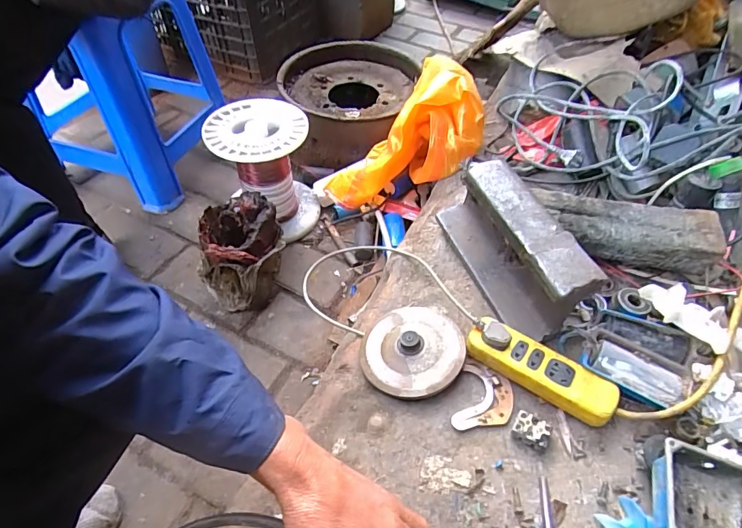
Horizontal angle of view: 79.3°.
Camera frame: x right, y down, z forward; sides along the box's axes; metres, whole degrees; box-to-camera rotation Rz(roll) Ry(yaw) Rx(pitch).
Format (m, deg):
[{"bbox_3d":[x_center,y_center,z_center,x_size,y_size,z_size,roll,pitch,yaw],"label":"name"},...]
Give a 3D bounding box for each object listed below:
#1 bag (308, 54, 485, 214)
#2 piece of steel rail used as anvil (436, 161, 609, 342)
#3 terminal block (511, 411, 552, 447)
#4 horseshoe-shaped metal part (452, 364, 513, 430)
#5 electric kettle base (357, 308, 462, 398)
[{"bbox_3d":[0.054,-0.245,0.973,0.403,0.174,0.246,-35,48,20],"label":"bag"},{"bbox_3d":[0.201,-0.030,0.665,0.070,0.144,0.275,-17,52,-17],"label":"piece of steel rail used as anvil"},{"bbox_3d":[0.196,0.201,0.547,0.042,0.027,0.028,29,54,21],"label":"terminal block"},{"bbox_3d":[0.148,0.178,0.583,0.068,0.011,0.091,16,50,11],"label":"horseshoe-shaped metal part"},{"bbox_3d":[0.057,0.113,0.620,0.136,0.027,0.144,2,49,-2],"label":"electric kettle base"}]

